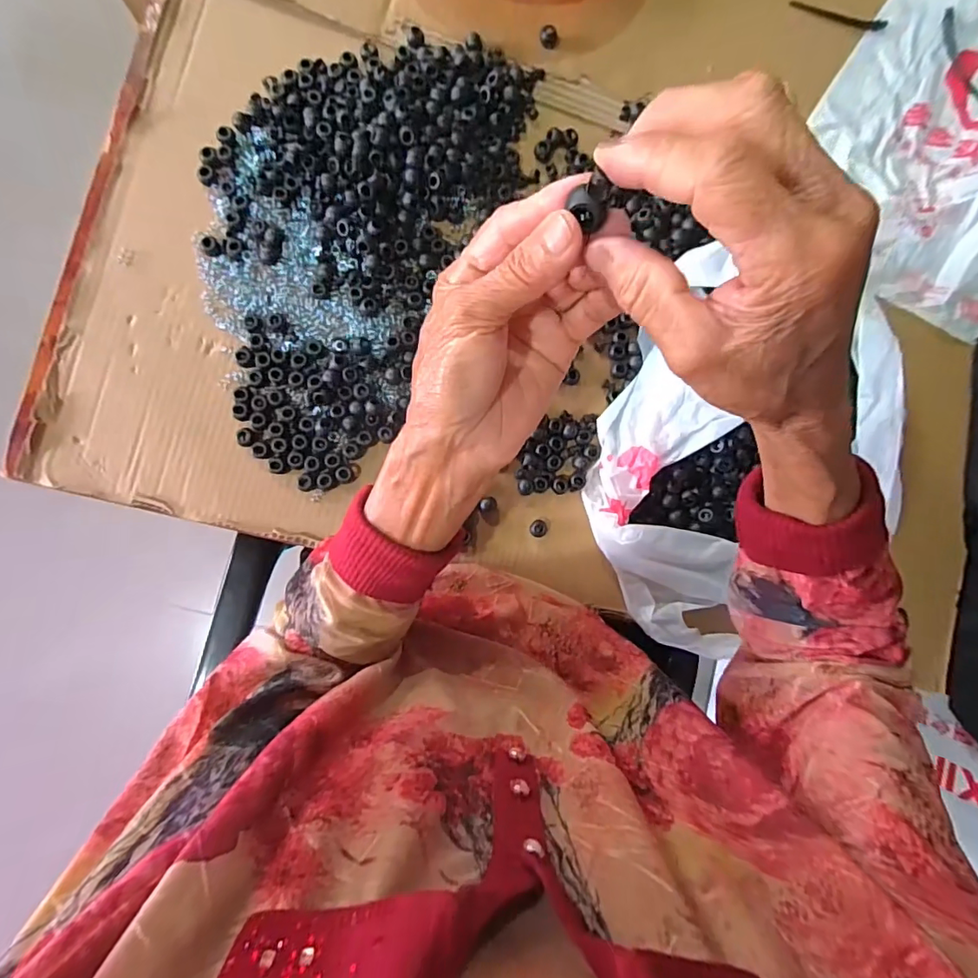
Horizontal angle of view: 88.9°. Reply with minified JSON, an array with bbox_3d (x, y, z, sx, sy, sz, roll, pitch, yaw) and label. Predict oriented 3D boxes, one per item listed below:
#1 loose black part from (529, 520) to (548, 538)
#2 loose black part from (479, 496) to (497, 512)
[{"bbox_3d":[0.045,0.035,0.444,0.015,0.004,0.015,4,87,-6],"label":"loose black part"},{"bbox_3d":[-0.001,0.014,0.440,0.015,0.011,0.013,-12,89,-6],"label":"loose black part"}]

